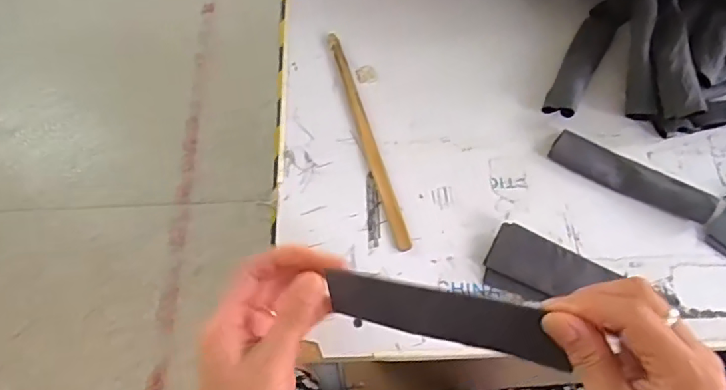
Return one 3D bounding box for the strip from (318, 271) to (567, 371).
[{"bbox_3d":[0.048,0.072,0.321,0.138,0.004,0.032,11,105,13],"label":"strip"}]

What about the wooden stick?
[{"bbox_3d":[0.002,-0.065,0.537,0.015,0.006,0.262,-14,64,-7],"label":"wooden stick"}]

